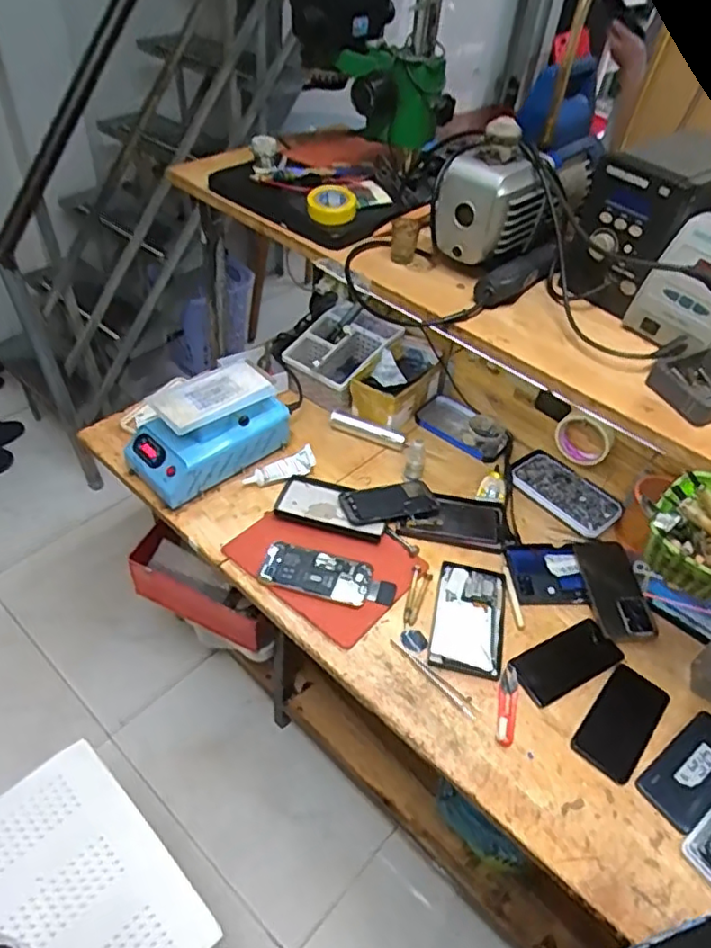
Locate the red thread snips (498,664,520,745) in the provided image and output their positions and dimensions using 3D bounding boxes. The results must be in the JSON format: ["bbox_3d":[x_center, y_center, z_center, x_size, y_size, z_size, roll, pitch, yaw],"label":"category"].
[{"bbox_3d":[0.199,0.302,0.822,0.026,0.006,0.108,14,45,8],"label":"red thread snips"}]

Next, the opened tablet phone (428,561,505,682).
[{"bbox_3d":[0.164,0.205,0.909,0.098,0.009,0.175,12,45,6],"label":"opened tablet phone"}]

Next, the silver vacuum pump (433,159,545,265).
[{"bbox_3d":[0.164,-0.322,0.749,0.093,0.114,0.112,36,52,26],"label":"silver vacuum pump"}]

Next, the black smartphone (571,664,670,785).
[{"bbox_3d":[0.348,0.320,0.818,0.074,0.008,0.157,34,51,25],"label":"black smartphone"}]

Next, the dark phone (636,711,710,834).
[{"bbox_3d":[0.421,0.364,0.777,0.154,0.017,0.071,-26,53,-28],"label":"dark phone"}]

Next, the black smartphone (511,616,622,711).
[{"bbox_3d":[0.293,0.260,0.874,0.155,0.012,0.074,-19,50,-23],"label":"black smartphone"}]

